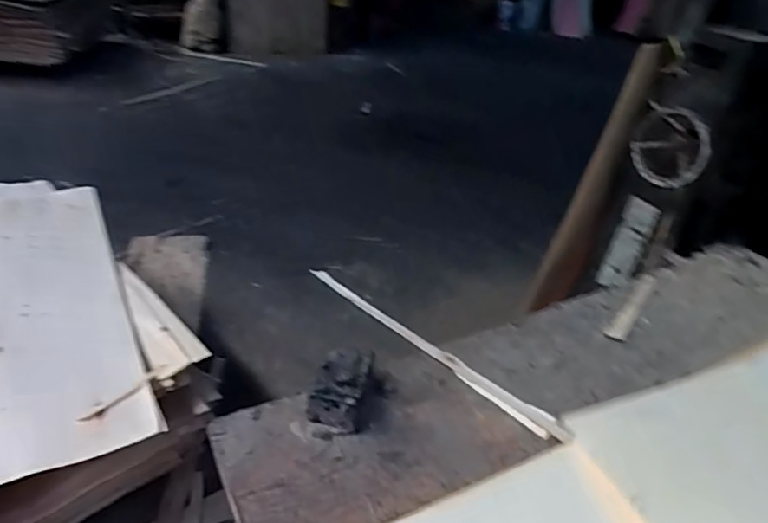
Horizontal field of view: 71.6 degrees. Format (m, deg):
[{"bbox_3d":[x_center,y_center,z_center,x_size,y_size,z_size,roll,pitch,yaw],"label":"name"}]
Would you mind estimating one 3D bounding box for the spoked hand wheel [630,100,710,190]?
[{"bbox_3d":[0.607,-0.245,1.150,0.051,0.168,0.186,-3,30,-34],"label":"spoked hand wheel"}]

